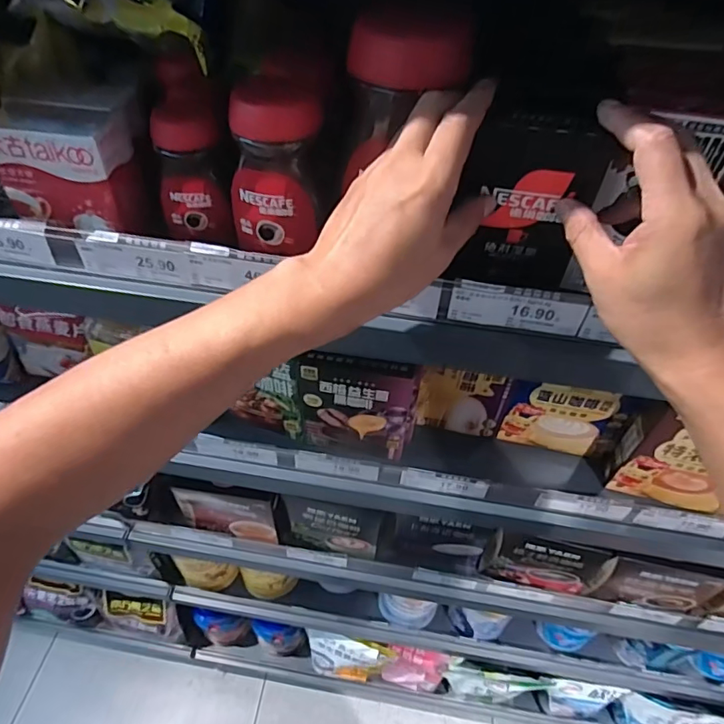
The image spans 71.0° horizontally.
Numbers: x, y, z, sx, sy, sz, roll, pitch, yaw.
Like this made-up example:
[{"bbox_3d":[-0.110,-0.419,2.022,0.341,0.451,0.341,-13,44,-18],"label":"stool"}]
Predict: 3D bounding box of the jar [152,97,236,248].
[{"bbox_3d":[-0.138,-0.158,0.428,0.059,0.101,0.066,1,49,-1],"label":"jar"}]

